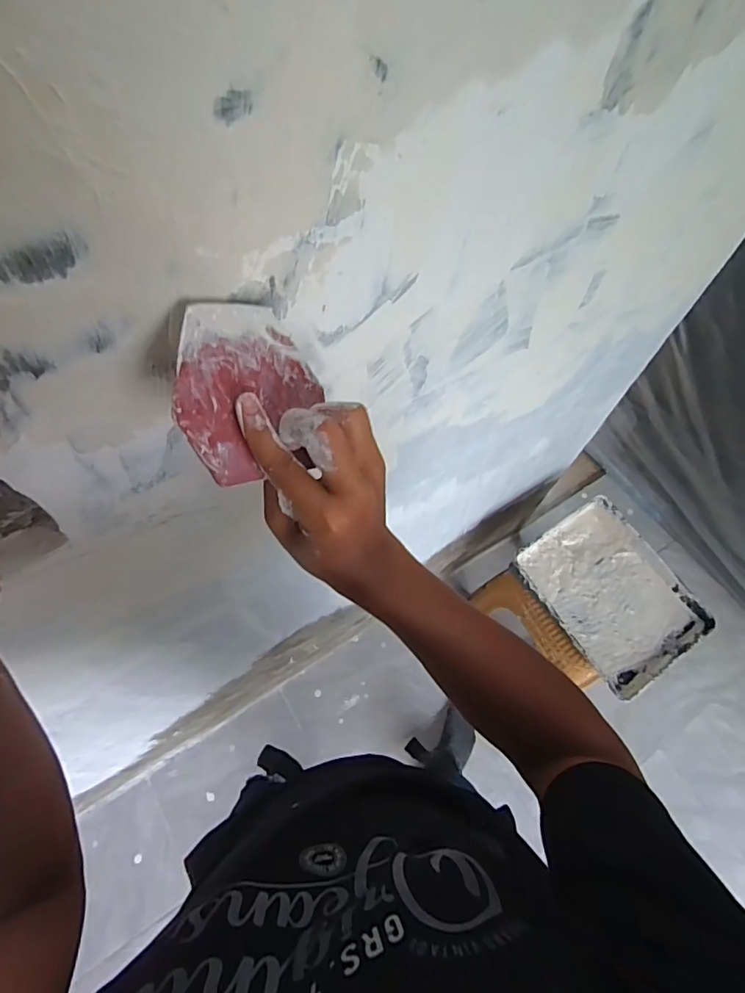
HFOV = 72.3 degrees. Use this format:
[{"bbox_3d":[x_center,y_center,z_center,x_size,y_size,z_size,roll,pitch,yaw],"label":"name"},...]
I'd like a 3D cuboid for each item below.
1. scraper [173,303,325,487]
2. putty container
[{"bbox_3d":[-0.070,-0.064,0.302,0.099,0.004,0.100,-21,95,-43],"label":"scraper"},{"bbox_3d":[0.516,0.209,1.116,0.286,0.050,0.362,-34,69,-14],"label":"putty container"}]

